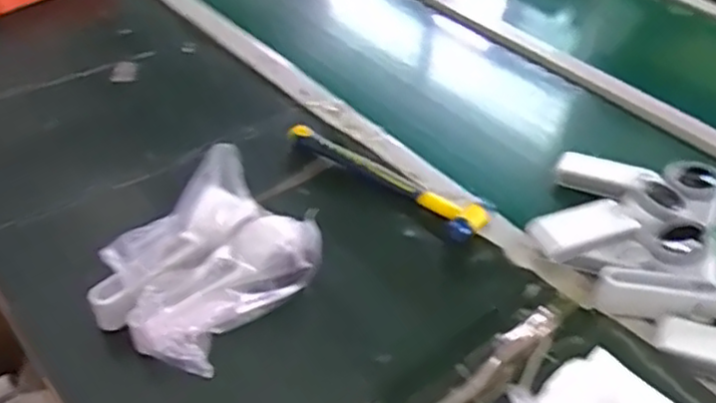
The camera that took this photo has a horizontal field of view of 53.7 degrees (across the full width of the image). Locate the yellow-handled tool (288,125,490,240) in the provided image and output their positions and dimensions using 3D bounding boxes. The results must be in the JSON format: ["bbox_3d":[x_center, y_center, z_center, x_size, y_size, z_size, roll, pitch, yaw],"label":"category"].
[{"bbox_3d":[0.025,-0.024,0.759,0.246,0.026,0.043,28,47,25],"label":"yellow-handled tool"}]

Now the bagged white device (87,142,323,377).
[{"bbox_3d":[-0.132,0.058,0.616,0.130,0.086,0.173,32,49,29],"label":"bagged white device"}]

